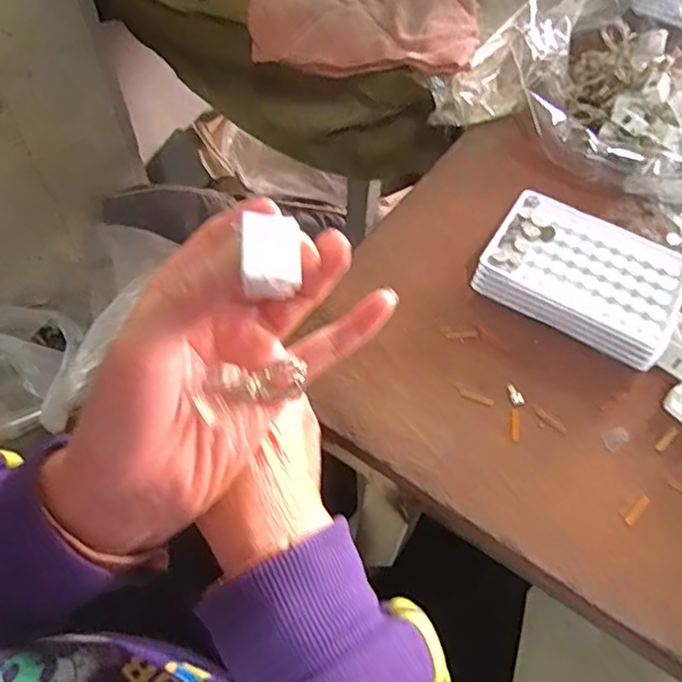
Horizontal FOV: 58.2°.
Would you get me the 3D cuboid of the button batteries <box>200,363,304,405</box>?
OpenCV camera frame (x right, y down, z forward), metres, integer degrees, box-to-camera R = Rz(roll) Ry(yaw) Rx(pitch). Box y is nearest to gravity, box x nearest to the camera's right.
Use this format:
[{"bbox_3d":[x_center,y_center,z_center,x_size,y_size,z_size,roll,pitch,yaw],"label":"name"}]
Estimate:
[{"bbox_3d":[-0.035,0.018,0.246,0.044,0.009,0.014,-11,59,-31],"label":"button batteries"}]

